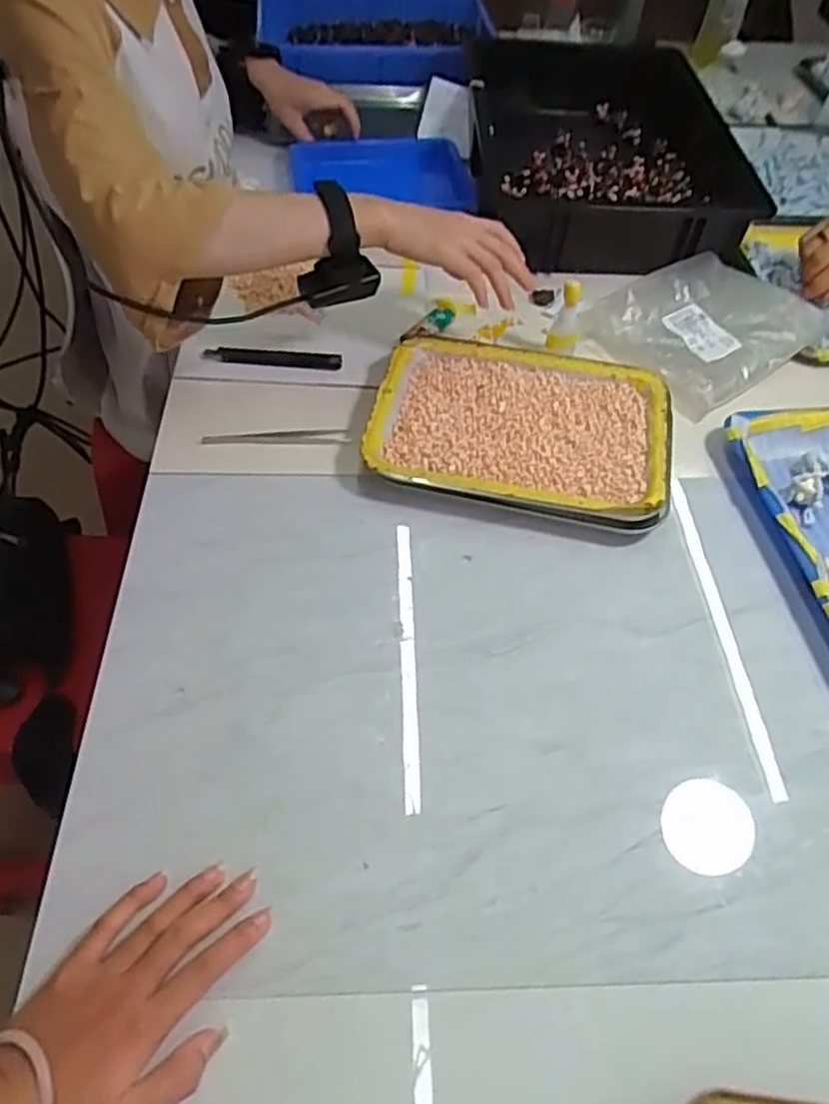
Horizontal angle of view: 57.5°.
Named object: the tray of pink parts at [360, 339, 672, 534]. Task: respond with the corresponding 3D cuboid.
[{"bbox_3d":[0.095,-0.111,0.671,0.252,0.035,0.190,12,53,8],"label":"tray of pink parts"}]

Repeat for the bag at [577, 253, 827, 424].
[{"bbox_3d":[0.296,-0.232,0.761,0.203,0.037,0.163,-26,58,-19],"label":"bag"}]

